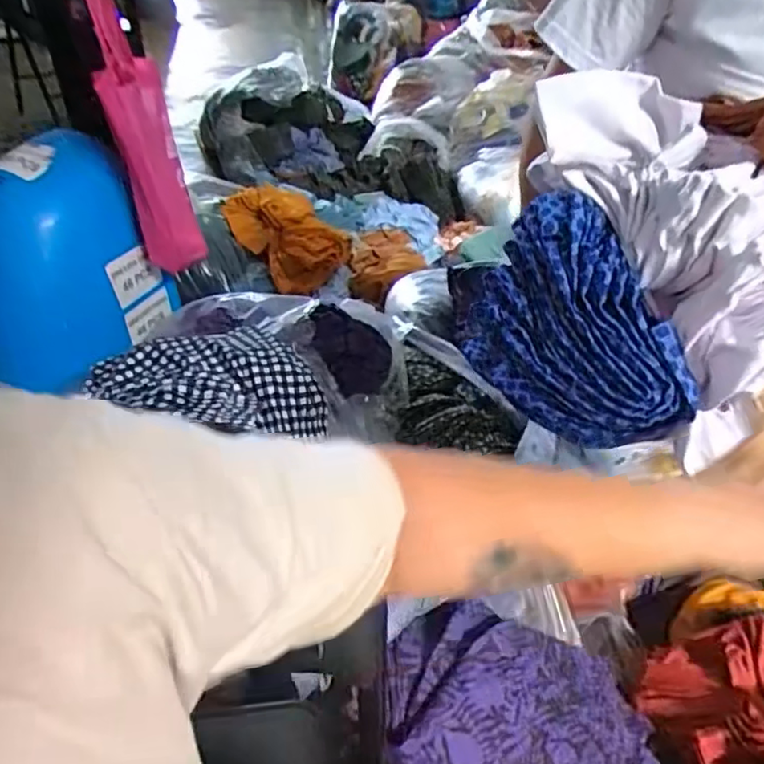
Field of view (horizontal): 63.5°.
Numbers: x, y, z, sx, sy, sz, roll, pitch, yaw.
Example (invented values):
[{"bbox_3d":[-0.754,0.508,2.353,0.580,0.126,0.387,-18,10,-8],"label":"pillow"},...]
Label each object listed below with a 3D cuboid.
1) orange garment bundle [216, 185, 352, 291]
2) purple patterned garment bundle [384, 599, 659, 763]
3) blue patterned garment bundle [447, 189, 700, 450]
[{"bbox_3d":[-0.256,-0.417,1.786,0.286,0.186,0.359,-22,48,-29],"label":"orange garment bundle"},{"bbox_3d":[0.173,0.417,0.728,0.369,0.080,0.253,26,53,-12],"label":"purple patterned garment bundle"},{"bbox_3d":[0.169,-0.048,0.540,0.068,0.175,0.221,-27,50,-32],"label":"blue patterned garment bundle"}]

